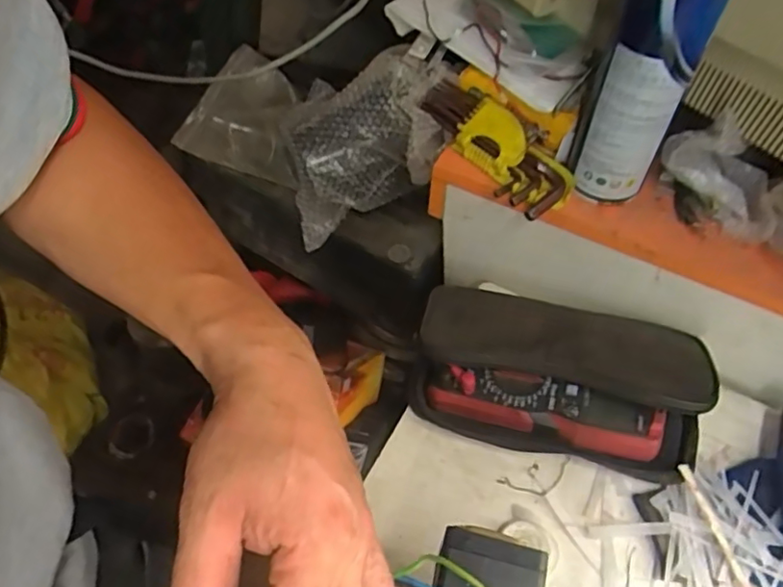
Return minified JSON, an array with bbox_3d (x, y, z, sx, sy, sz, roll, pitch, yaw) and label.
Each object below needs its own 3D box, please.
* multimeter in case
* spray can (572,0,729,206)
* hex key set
[{"bbox_3d":[0.136,0.061,0.499,0.231,0.076,0.136,12,56,8],"label":"multimeter in case"},{"bbox_3d":[0.184,-0.161,0.429,0.063,0.208,0.054,21,58,14],"label":"spray can"},{"bbox_3d":[0.093,-0.139,0.530,0.059,0.035,0.167,-30,61,-19],"label":"hex key set"}]

